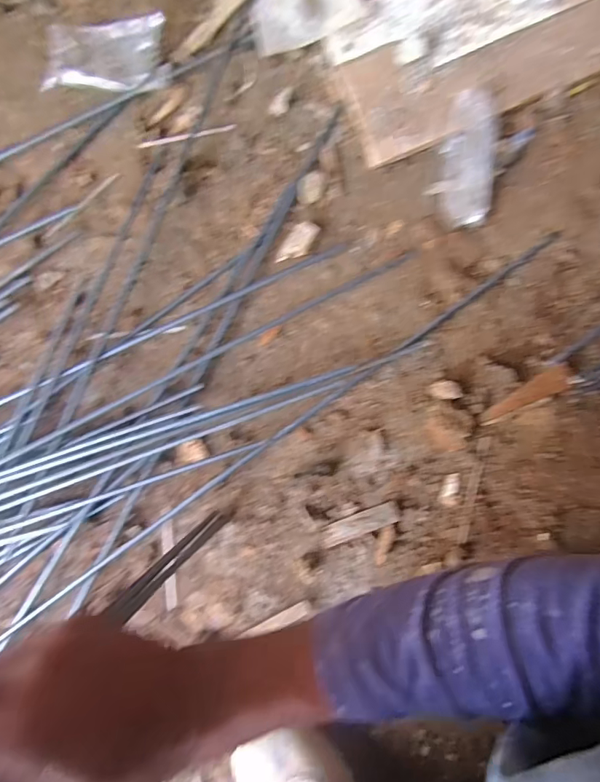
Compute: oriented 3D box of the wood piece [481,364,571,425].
[{"bbox_3d":[0.231,0.006,0.463,0.095,0.006,0.025,-32,86,5],"label":"wood piece"}]

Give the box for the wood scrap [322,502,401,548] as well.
[{"bbox_3d":[0.063,0.142,0.479,0.084,0.013,0.023,-25,86,5],"label":"wood scrap"}]

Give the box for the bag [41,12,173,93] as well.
[{"bbox_3d":[-0.213,-0.370,0.504,0.135,0.035,0.085,-3,89,6],"label":"bag"}]

